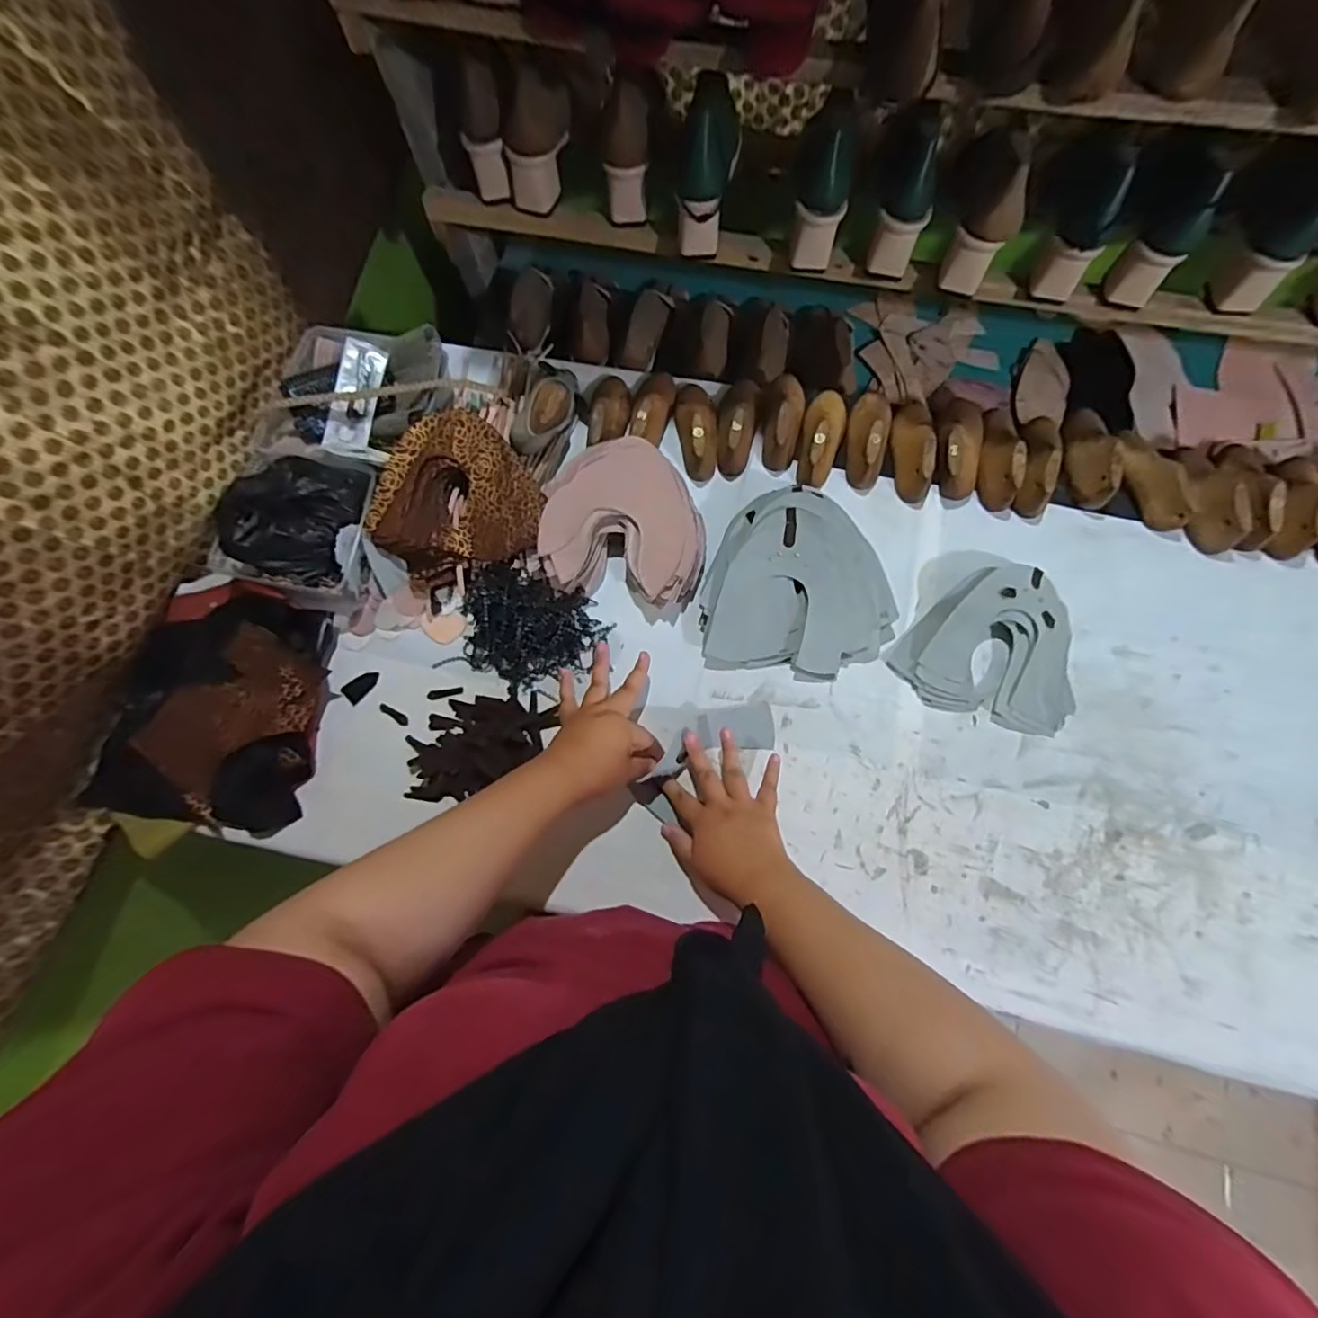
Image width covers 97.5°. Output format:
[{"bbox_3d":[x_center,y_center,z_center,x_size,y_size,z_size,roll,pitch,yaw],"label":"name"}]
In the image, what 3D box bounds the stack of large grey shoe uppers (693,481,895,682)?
[{"bbox_3d":[0.164,-0.086,0.656,0.219,0.059,0.207,8,74,4],"label":"stack of large grey shoe uppers"}]

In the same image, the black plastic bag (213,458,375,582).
[{"bbox_3d":[-0.411,-0.169,0.653,0.131,0.075,0.156,14,75,6],"label":"black plastic bag"}]

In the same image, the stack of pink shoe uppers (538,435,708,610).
[{"bbox_3d":[-0.037,-0.163,0.687,0.187,0.062,0.182,9,75,5],"label":"stack of pink shoe uppers"}]

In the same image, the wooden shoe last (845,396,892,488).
[{"bbox_3d":[0.263,-0.284,0.717,0.051,0.052,0.136,13,75,6],"label":"wooden shoe last"}]

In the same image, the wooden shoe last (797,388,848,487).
[{"bbox_3d":[0.204,-0.282,0.720,0.053,0.051,0.142,17,75,7],"label":"wooden shoe last"}]

